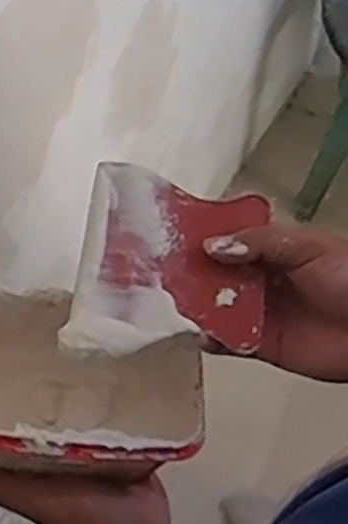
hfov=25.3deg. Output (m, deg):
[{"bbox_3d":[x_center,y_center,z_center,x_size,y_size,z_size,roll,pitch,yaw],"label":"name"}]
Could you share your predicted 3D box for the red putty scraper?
[{"bbox_3d":[-0.002,0.001,0.443,0.105,0.009,0.116,8,65,4],"label":"red putty scraper"}]

